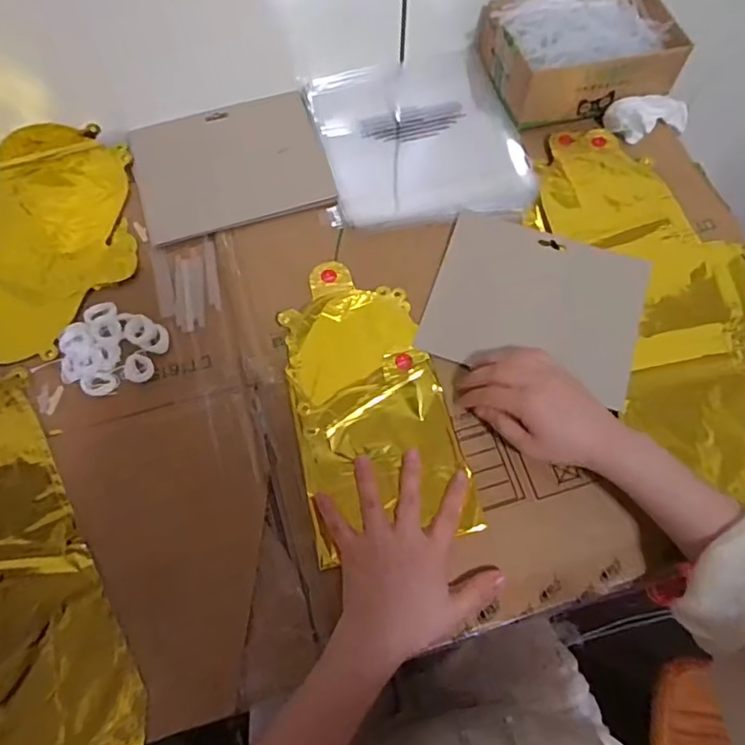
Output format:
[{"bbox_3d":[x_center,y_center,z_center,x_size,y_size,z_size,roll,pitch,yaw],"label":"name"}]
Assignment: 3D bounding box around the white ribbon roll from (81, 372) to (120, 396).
[{"bbox_3d":[-0.241,0.010,0.497,0.030,0.008,0.020,-9,67,-3],"label":"white ribbon roll"}]

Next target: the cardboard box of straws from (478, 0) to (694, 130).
[{"bbox_3d":[0.225,-0.352,0.603,0.186,0.068,0.128,-13,67,-5],"label":"cardboard box of straws"}]

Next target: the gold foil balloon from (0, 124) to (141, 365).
[{"bbox_3d":[-0.440,-0.119,0.548,0.396,0.021,0.254,-6,67,-2],"label":"gold foil balloon"}]

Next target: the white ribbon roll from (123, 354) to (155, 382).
[{"bbox_3d":[-0.209,-0.004,0.503,0.025,0.007,0.025,0,67,1],"label":"white ribbon roll"}]

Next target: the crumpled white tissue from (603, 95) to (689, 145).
[{"bbox_3d":[0.307,-0.281,0.615,0.107,0.032,0.044,-15,67,-20],"label":"crumpled white tissue"}]

